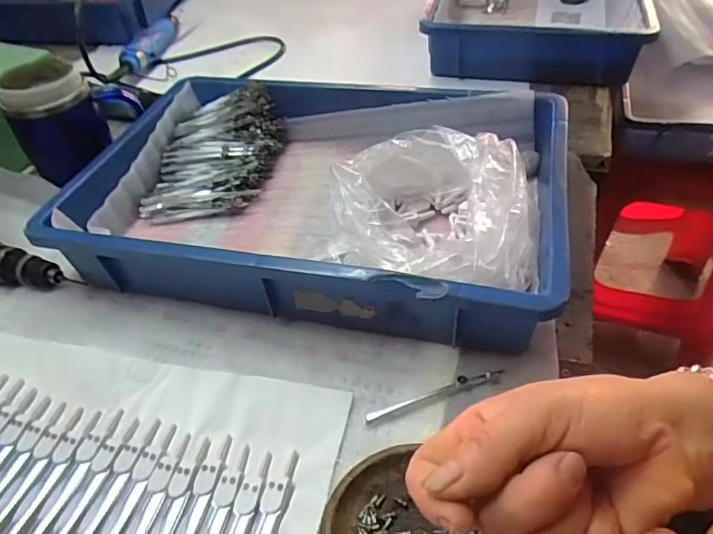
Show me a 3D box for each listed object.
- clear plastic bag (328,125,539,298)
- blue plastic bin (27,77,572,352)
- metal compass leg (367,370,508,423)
[{"bbox_3d":[0.060,-0.034,0.436,0.157,0.081,0.192,0,45,8],"label":"clear plastic bag"},{"bbox_3d":[-0.032,-0.077,0.493,0.409,0.078,0.283,7,46,15],"label":"blue plastic bin"},{"bbox_3d":[0.056,0.090,0.371,0.106,0.008,0.009,-17,45,-9],"label":"metal compass leg"}]

